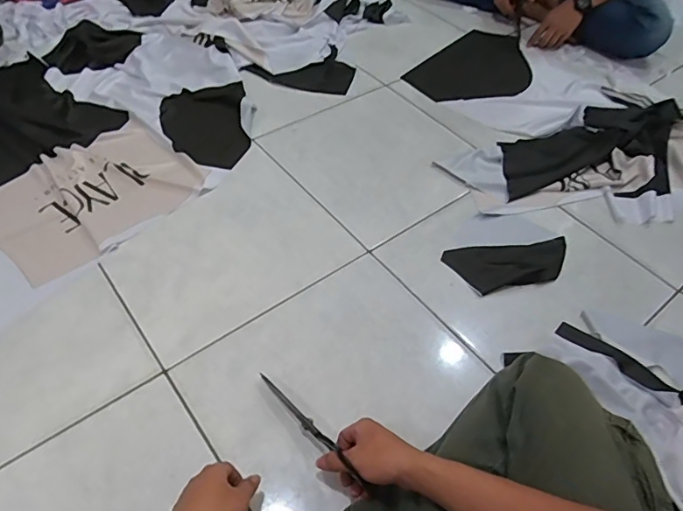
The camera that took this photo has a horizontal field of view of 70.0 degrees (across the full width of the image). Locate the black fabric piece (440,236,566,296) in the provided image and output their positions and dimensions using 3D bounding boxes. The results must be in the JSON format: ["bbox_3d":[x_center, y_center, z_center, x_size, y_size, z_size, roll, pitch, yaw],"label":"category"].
[{"bbox_3d":[0.312,0.016,0.887,0.239,0.007,0.097,-8,53,-12],"label":"black fabric piece"}]

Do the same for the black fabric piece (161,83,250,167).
[{"bbox_3d":[-0.303,-0.296,1.076,0.183,0.018,0.286,-6,52,-11],"label":"black fabric piece"}]

